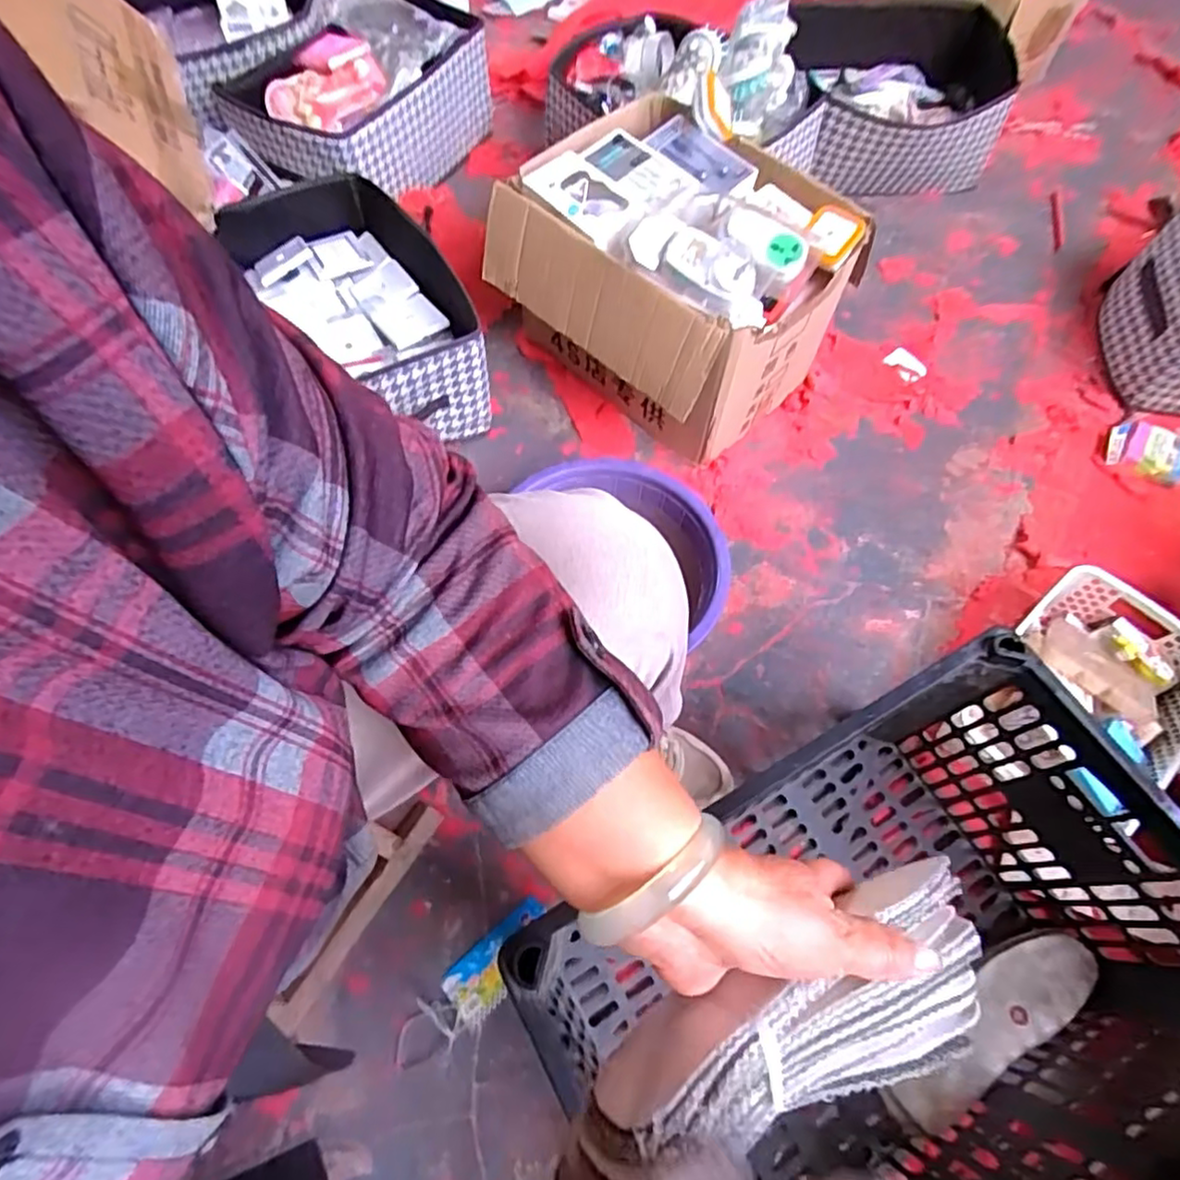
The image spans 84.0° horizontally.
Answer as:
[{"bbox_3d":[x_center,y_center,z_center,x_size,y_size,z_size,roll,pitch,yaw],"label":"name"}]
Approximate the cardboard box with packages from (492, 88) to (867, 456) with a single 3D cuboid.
[{"bbox_3d":[0.101,-0.413,0.908,0.321,0.287,0.387,-40,71,-18],"label":"cardboard box with packages"}]

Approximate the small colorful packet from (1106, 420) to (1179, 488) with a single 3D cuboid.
[{"bbox_3d":[0.836,-0.209,0.977,0.106,0.021,0.098,27,66,12],"label":"small colorful packet"}]

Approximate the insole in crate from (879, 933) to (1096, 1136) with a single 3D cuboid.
[{"bbox_3d":[0.376,0.412,0.622,0.232,0.014,0.070,-36,48,-7],"label":"insole in crate"}]

